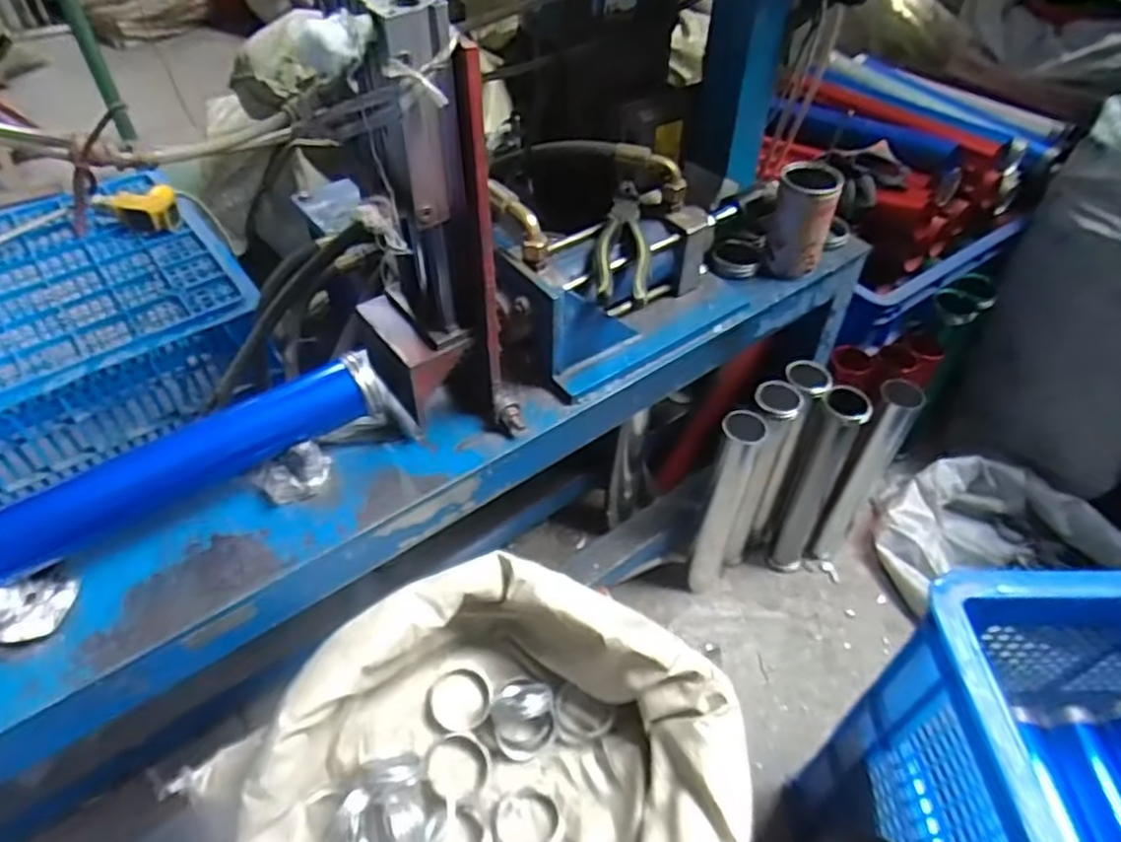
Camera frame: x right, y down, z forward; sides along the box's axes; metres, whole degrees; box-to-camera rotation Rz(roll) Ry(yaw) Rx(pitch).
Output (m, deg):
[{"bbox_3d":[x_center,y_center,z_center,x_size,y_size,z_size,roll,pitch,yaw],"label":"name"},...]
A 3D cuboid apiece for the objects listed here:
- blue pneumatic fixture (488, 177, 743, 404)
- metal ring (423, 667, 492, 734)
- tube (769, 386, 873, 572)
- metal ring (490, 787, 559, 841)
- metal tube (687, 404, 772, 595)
[{"bbox_3d":[0.066,-0.146,0.703,0.266,0.127,0.121,-31,55,-27],"label":"blue pneumatic fixture"},{"bbox_3d":[-0.098,0.267,0.665,0.062,0.009,0.057,2,64,-3],"label":"metal ring"},{"bbox_3d":[0.362,0.096,1.012,0.062,0.343,0.065,23,51,19],"label":"tube"},{"bbox_3d":[-0.032,0.351,0.611,0.059,0.010,0.063,-4,30,2],"label":"metal ring"},{"bbox_3d":[0.231,0.120,0.986,0.052,0.346,0.065,20,50,16],"label":"metal tube"}]

